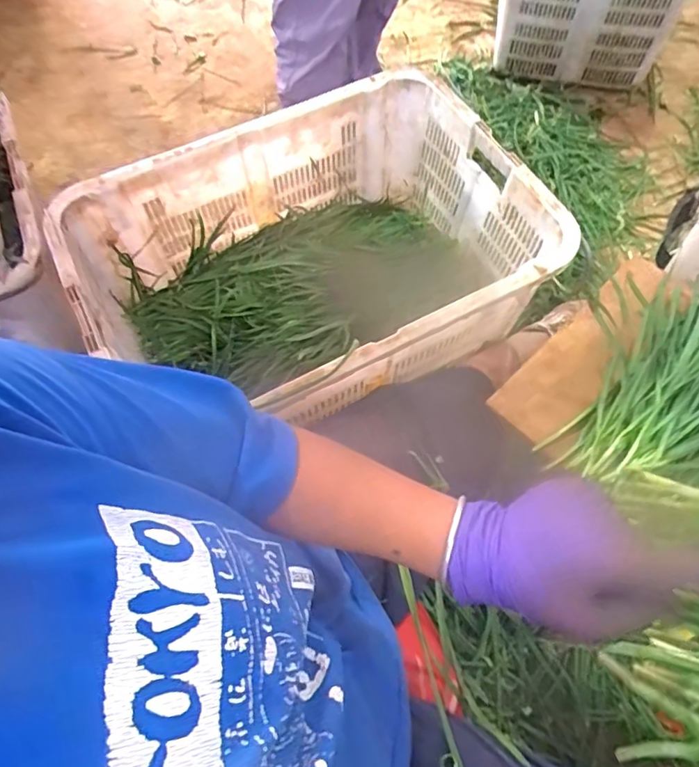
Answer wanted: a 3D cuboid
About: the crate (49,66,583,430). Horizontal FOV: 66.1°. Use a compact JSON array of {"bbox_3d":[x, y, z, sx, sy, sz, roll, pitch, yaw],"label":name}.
[{"bbox_3d":[-0.062,-0.187,0.871,0.651,0.257,0.464,-26,65,-12],"label":"crate"}]

